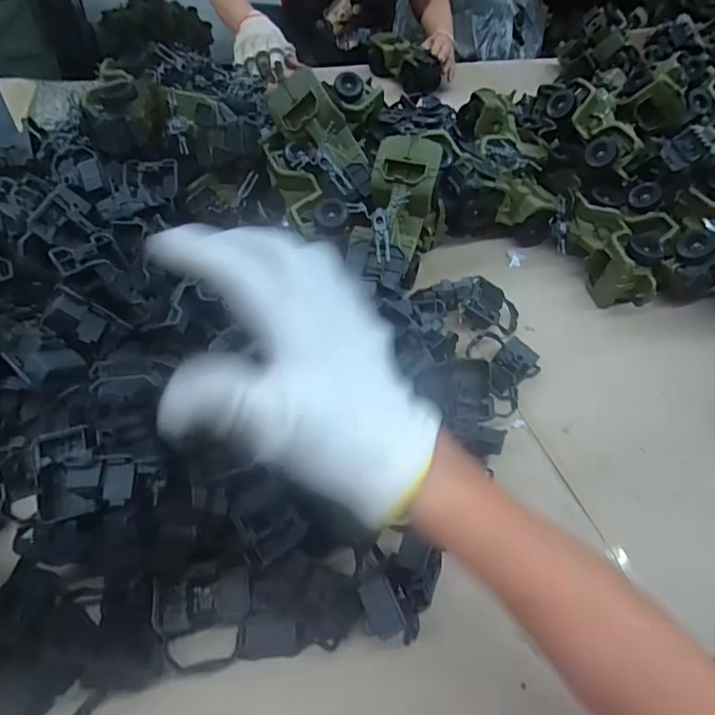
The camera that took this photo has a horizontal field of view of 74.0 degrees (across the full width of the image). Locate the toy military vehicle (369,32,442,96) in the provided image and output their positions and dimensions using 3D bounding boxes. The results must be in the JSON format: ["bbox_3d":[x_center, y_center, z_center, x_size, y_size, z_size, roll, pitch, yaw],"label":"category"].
[{"bbox_3d":[0.107,-0.635,1.029,0.089,0.083,0.171,-21,56,-21],"label":"toy military vehicle"}]

